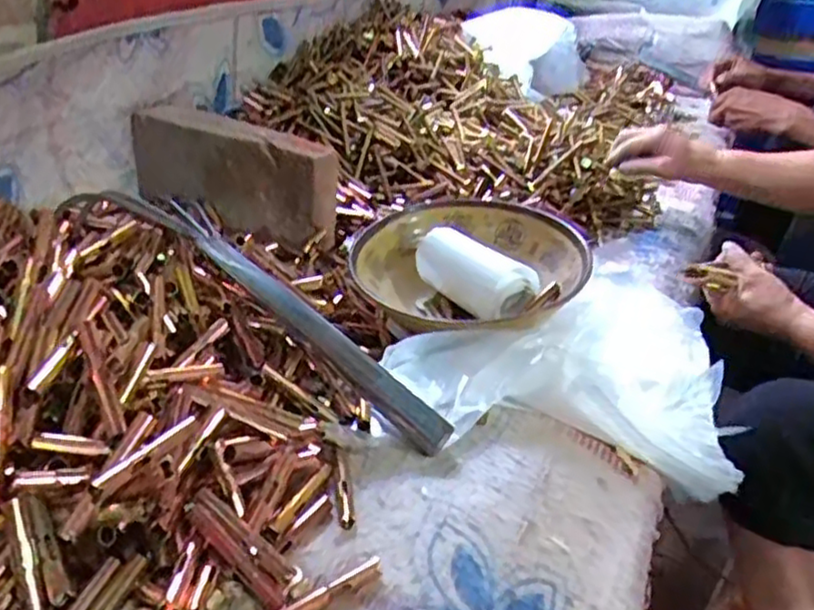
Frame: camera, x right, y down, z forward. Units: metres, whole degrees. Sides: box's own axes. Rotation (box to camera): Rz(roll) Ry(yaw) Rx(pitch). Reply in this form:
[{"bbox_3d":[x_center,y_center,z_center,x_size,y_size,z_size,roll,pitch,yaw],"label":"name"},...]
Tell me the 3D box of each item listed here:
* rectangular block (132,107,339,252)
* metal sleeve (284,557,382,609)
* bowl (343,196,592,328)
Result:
[{"bbox_3d":[-0.187,-0.142,0.760,0.244,0.107,0.054,17,32,23],"label":"rectangular block"},{"bbox_3d":[-0.041,0.145,0.351,0.068,0.010,0.007,-16,35,-31],"label":"metal sleeve"},{"bbox_3d":[0.053,-0.025,0.605,0.175,0.072,0.191,-20,37,-35],"label":"bowl"}]

